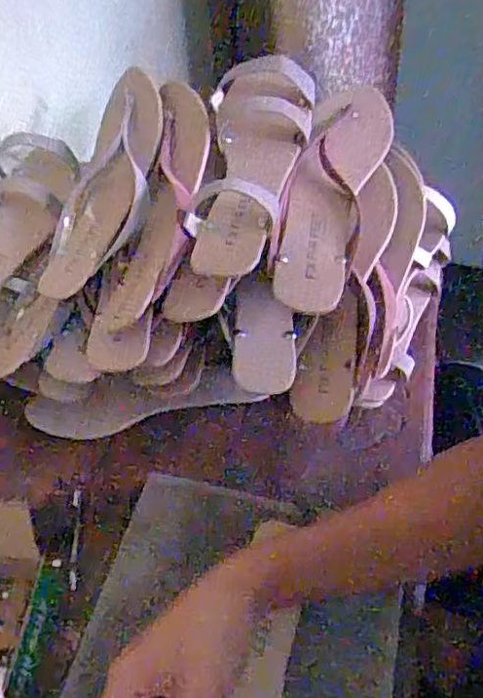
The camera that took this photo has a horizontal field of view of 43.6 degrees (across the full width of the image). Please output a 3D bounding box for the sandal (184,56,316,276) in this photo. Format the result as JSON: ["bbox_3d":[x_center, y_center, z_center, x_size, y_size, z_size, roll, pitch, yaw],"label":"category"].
[{"bbox_3d":[0.006,-0.154,0.492,0.087,0.052,0.202,9,64,6],"label":"sandal"}]

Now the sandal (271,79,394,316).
[{"bbox_3d":[0.076,-0.135,0.505,0.068,0.048,0.225,15,71,11],"label":"sandal"}]

